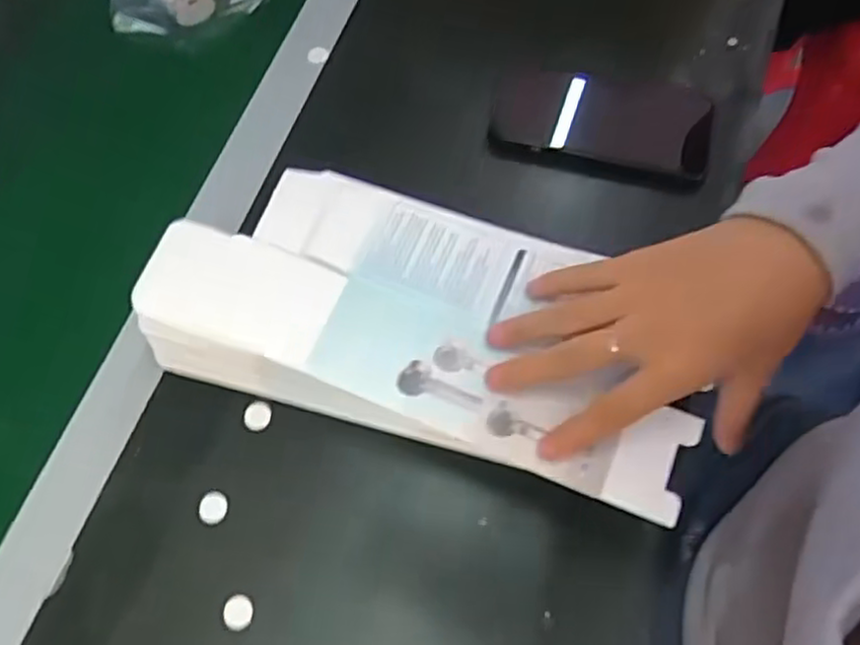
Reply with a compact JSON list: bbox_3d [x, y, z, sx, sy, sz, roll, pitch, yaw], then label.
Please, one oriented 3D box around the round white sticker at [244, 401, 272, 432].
[{"bbox_3d":[-0.101,0.055,0.419,0.015,0.004,0.016,-1,67,2],"label":"round white sticker"}]

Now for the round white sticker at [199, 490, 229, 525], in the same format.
[{"bbox_3d":[-0.122,0.105,0.401,0.015,0.007,0.017,21,70,11],"label":"round white sticker"}]

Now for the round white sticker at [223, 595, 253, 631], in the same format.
[{"bbox_3d":[-0.102,0.155,0.379,0.014,0.006,0.018,7,68,6],"label":"round white sticker"}]

